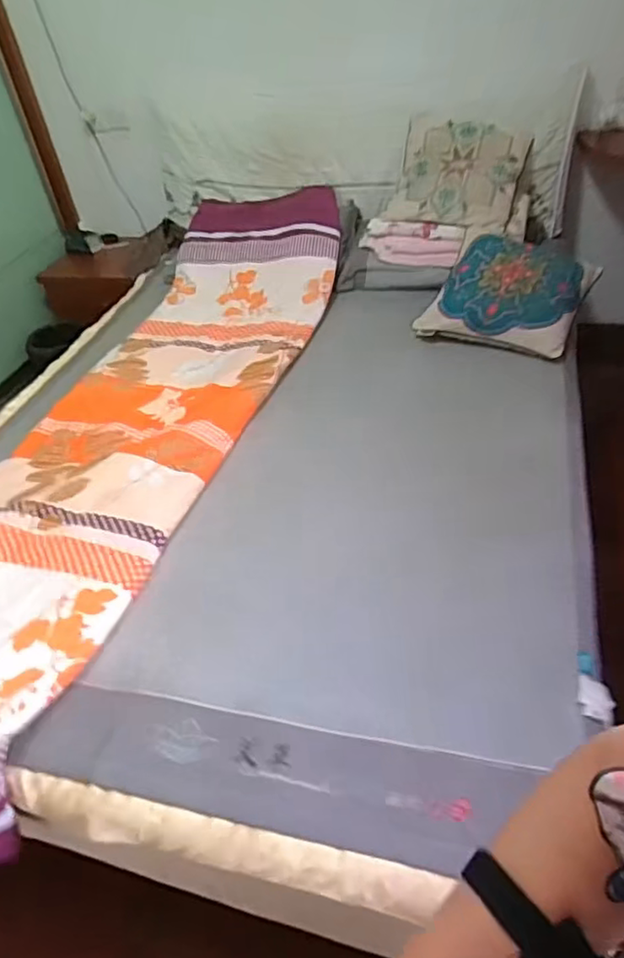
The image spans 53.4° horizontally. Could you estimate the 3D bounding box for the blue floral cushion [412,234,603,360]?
[{"bbox_3d":[0.561,-0.544,1.731,0.392,0.171,0.437,20,49,27],"label":"blue floral cushion"}]

